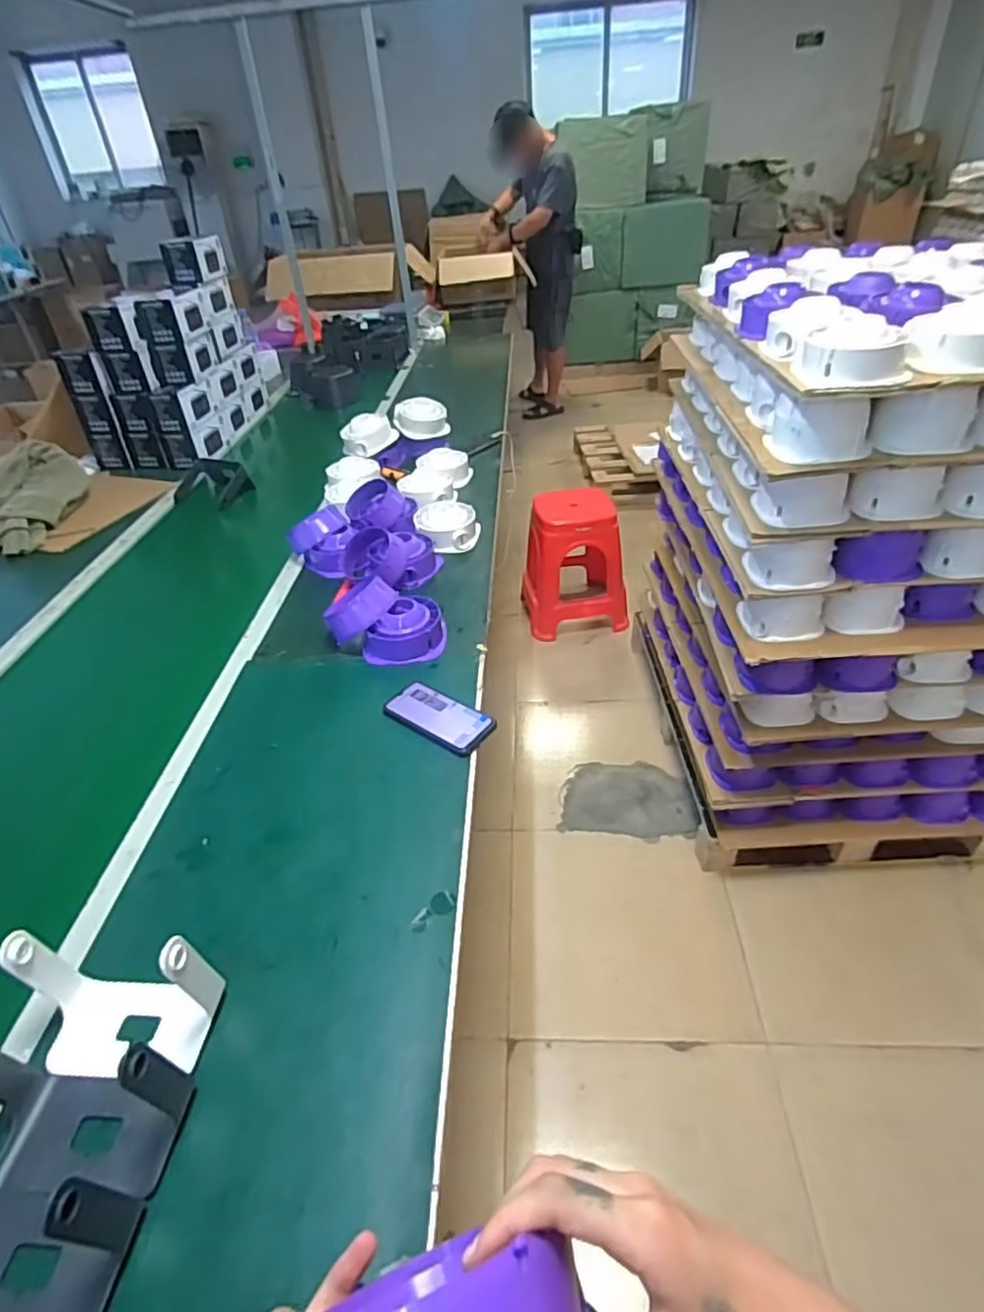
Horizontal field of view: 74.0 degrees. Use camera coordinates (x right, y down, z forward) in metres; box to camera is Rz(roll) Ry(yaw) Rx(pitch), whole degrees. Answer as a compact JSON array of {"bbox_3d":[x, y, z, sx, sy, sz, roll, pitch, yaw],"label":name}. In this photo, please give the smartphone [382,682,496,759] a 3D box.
[{"bbox_3d":[-0.079,0.085,0.940,0.165,0.008,0.082,23,47,33],"label":"smartphone"}]

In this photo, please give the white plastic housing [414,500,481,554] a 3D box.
[{"bbox_3d":[-0.091,-0.262,1.367,0.133,0.080,0.125,-8,38,-1],"label":"white plastic housing"}]

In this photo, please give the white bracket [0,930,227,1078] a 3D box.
[{"bbox_3d":[-0.351,0.313,0.593,0.169,0.124,0.088,1,39,11],"label":"white bracket"}]

